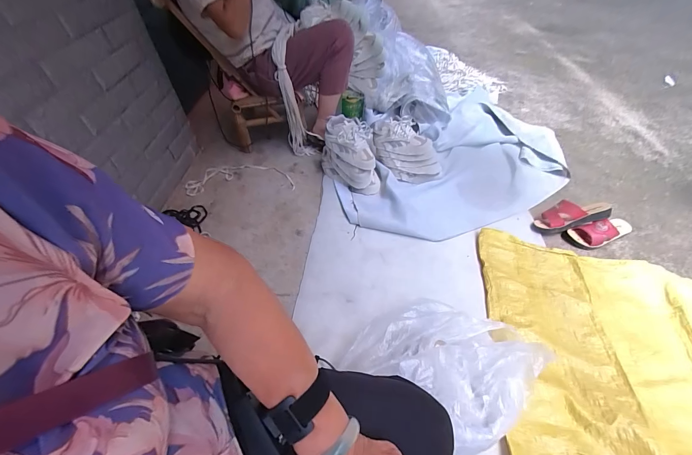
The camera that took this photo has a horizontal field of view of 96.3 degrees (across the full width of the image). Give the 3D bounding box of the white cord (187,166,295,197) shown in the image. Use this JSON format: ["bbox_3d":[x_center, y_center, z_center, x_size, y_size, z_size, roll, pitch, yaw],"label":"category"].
[{"bbox_3d":[-0.424,-0.200,1.242,0.411,0.021,0.164,-9,49,-5],"label":"white cord"}]

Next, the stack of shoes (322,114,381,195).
[{"bbox_3d":[0.031,-0.270,1.169,0.253,0.220,0.125,35,55,24],"label":"stack of shoes"}]

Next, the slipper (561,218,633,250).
[{"bbox_3d":[0.873,0.012,1.045,0.243,0.063,0.078,-9,50,-13],"label":"slipper"}]

